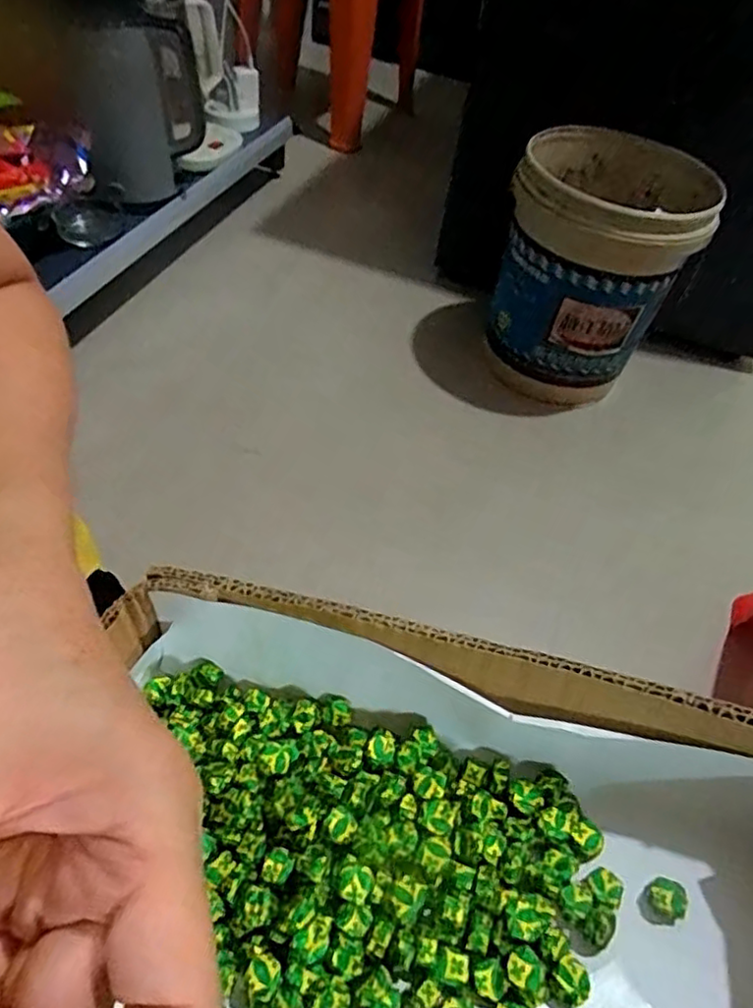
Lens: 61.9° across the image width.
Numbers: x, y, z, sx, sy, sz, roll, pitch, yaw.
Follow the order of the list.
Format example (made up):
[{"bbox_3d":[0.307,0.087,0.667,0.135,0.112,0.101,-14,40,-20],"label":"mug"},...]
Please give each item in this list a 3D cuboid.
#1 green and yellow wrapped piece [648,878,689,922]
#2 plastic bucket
[{"bbox_3d":[0.104,0.141,0.225,0.012,0.008,0.011,22,51,10],"label":"green and yellow wrapped piece"},{"bbox_3d":[0.308,-0.340,0.956,0.253,0.342,0.231,4,50,-5],"label":"plastic bucket"}]

